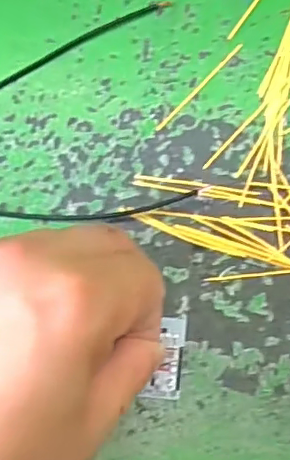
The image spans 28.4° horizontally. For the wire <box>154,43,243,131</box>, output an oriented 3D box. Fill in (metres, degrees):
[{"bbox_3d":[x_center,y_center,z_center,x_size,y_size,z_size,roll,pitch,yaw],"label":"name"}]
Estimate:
[{"bbox_3d":[0.023,-0.062,0.244,0.004,0.004,0.053,44,83,0],"label":"wire"}]

